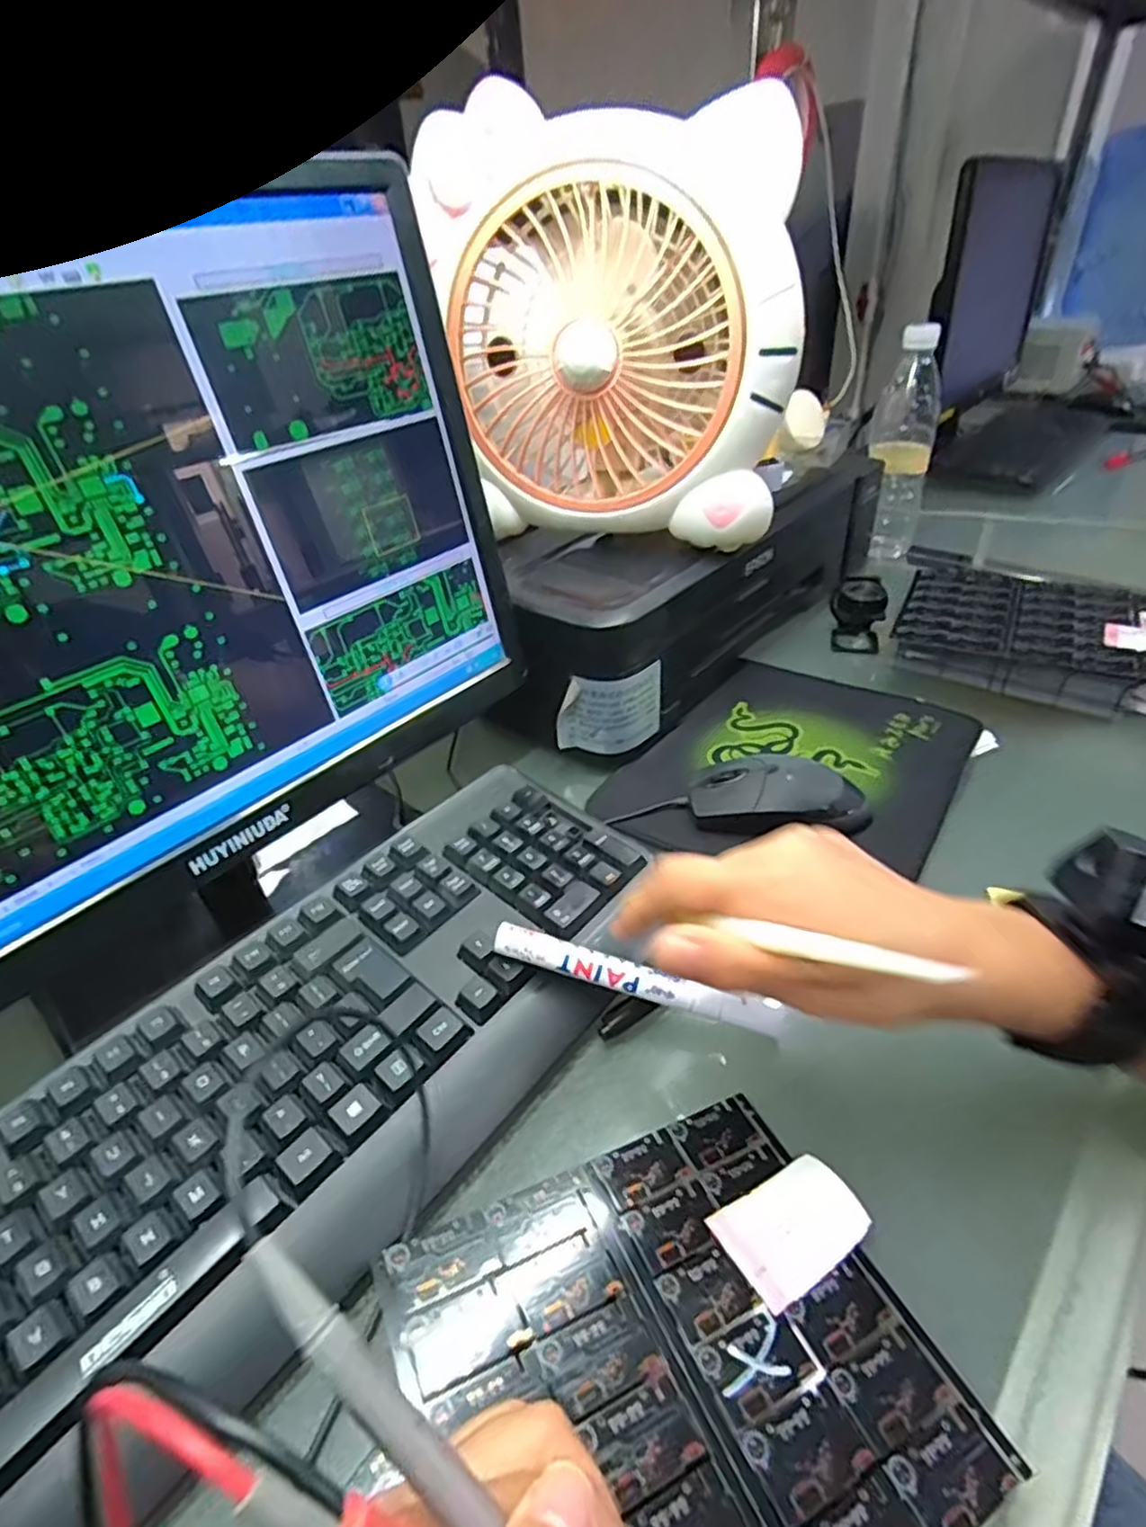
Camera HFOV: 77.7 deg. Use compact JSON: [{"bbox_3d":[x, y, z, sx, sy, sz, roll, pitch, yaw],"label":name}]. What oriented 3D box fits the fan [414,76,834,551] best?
[{"bbox_3d":[0.034,-0.282,0.480,0.245,0.231,0.107,12,39,21],"label":"fan"}]

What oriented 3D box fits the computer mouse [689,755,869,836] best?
[{"bbox_3d":[0.135,0.022,0.463,0.115,0.039,0.051,1,37,7],"label":"computer mouse"}]

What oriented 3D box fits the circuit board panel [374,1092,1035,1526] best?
[{"bbox_3d":[0.036,0.198,0.236,0.163,0.004,0.141,-9,32,-27],"label":"circuit board panel"}]

